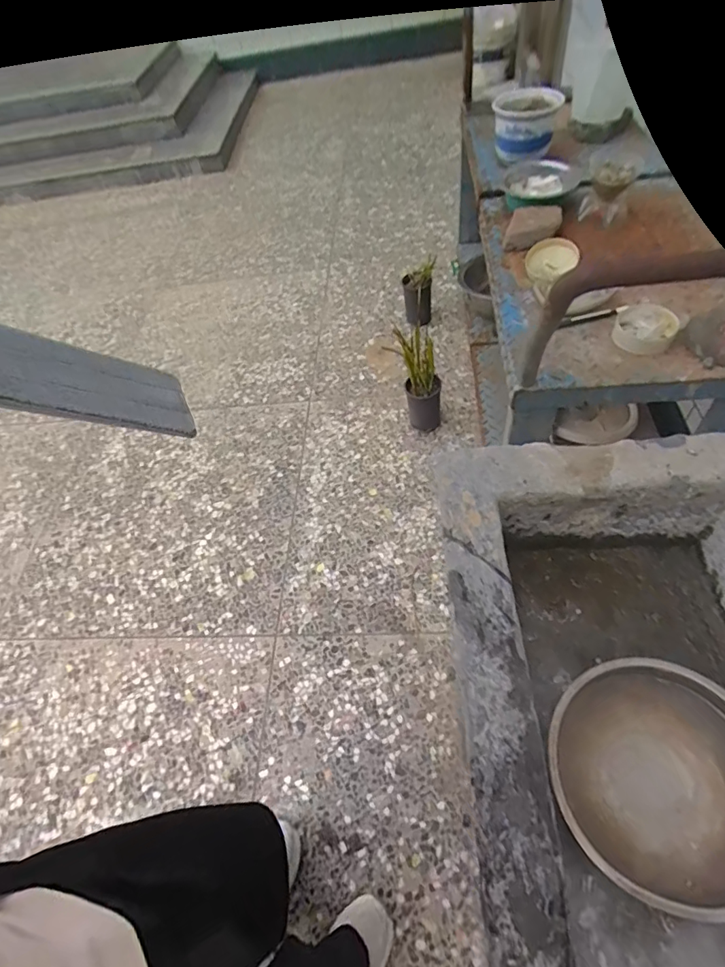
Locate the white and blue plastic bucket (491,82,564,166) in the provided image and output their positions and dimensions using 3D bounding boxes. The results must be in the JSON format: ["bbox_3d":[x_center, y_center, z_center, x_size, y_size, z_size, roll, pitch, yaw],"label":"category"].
[{"bbox_3d":[0.384,-0.853,1.166,0.143,0.126,0.118,4,56,13],"label":"white and blue plastic bucket"}]

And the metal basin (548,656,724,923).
[{"bbox_3d":[0.346,0.341,0.577,0.247,0.089,0.236,-5,54,7],"label":"metal basin"}]

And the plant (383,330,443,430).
[{"bbox_3d":[0.175,-0.327,1.605,0.175,0.354,0.141,0,55,10],"label":"plant"}]

